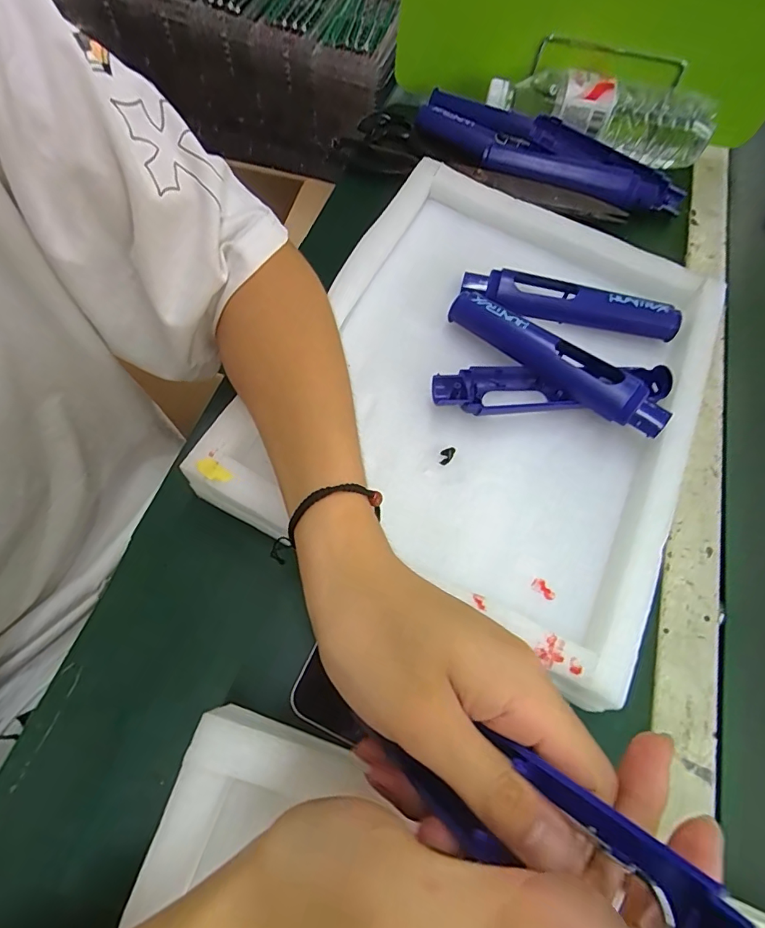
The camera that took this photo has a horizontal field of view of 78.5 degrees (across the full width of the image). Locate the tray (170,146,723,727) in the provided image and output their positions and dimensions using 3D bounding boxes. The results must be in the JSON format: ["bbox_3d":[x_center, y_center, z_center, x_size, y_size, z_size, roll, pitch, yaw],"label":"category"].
[{"bbox_3d":[0.075,-0.075,0.341,0.290,0.043,0.348,27,66,7],"label":"tray"}]

